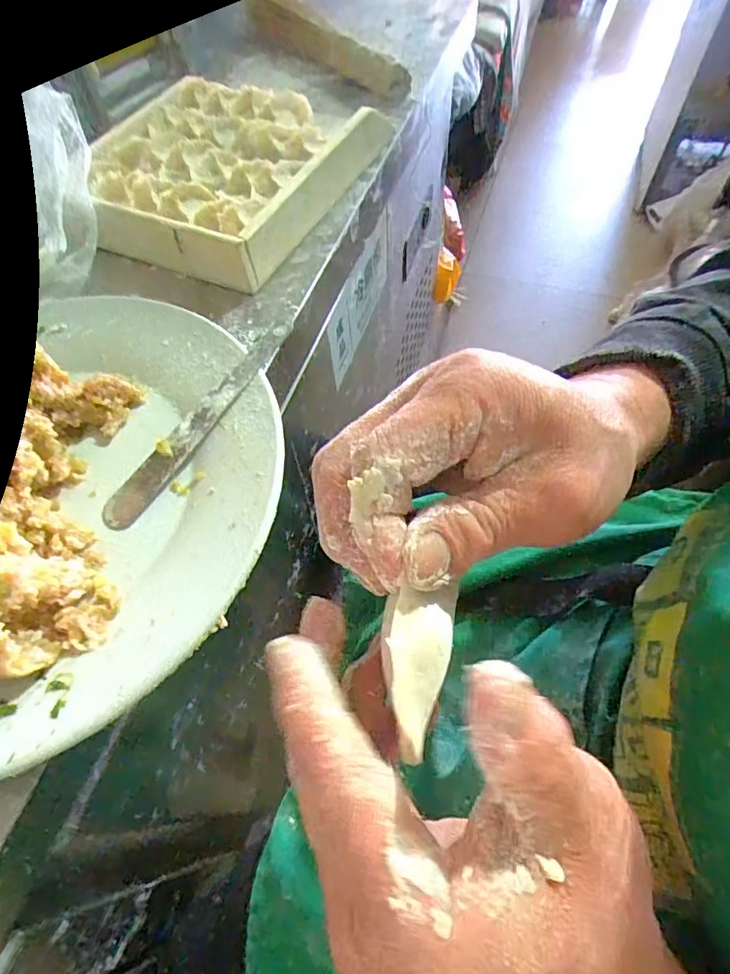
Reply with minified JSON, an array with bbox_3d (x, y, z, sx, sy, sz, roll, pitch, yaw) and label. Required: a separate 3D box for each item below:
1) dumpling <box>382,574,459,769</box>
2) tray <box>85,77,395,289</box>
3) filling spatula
[{"bbox_3d":[0.015,0.054,0.161,0.022,0.018,0.052,8,60,8],"label":"dumpling"},{"bbox_3d":[-0.120,-0.281,0.449,0.212,0.040,0.237,25,64,16],"label":"tray"},{"bbox_3d":[-0.094,-0.038,0.302,0.018,0.004,0.150,33,76,19],"label":"filling spatula"}]

